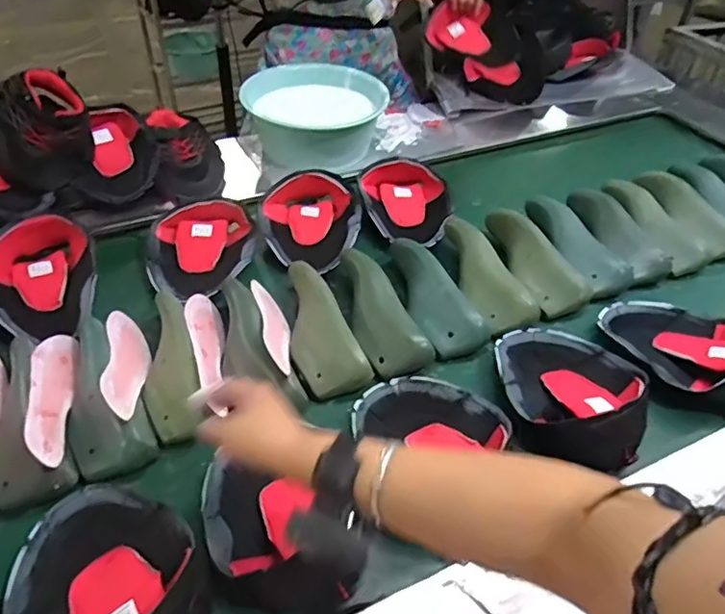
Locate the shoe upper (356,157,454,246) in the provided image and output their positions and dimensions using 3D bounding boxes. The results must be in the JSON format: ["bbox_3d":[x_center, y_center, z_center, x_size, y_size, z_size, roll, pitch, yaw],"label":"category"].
[{"bbox_3d":[0.086,-0.201,1.074,0.183,0.084,0.196,7,42,-5],"label":"shoe upper"}]

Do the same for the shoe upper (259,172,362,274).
[{"bbox_3d":[-0.098,-0.170,1.027,0.174,0.091,0.234,0,43,-13],"label":"shoe upper"}]

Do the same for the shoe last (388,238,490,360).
[{"bbox_3d":[0.106,-0.027,0.895,0.079,0.074,0.228,-11,47,-23],"label":"shoe last"}]

